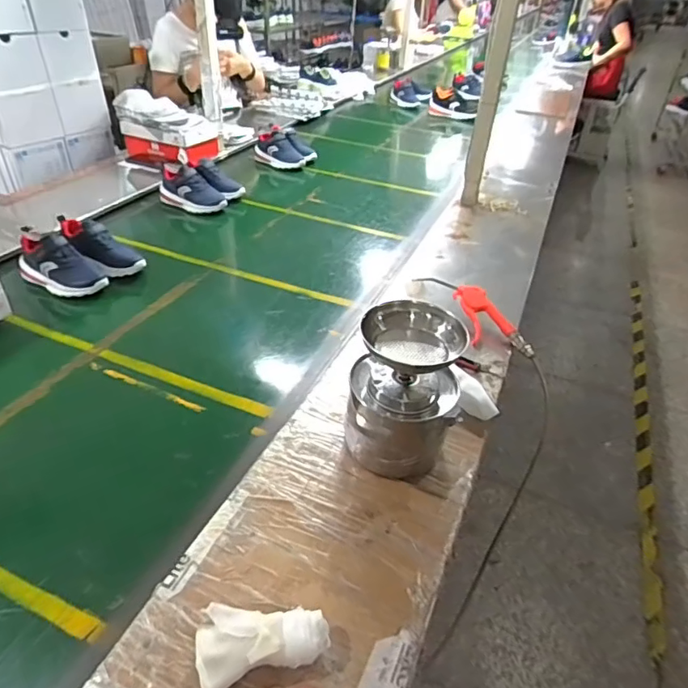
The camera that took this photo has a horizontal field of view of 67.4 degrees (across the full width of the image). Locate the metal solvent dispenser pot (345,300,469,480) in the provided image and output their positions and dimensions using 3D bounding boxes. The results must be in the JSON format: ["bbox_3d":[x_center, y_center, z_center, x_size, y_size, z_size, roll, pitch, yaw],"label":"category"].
[{"bbox_3d":[0.076,0.061,0.657,0.134,0.214,0.115,9,37,7],"label":"metal solvent dispenser pot"}]

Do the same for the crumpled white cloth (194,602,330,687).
[{"bbox_3d":[-0.080,0.276,0.494,0.120,0.042,0.073,-7,38,-15],"label":"crumpled white cloth"}]

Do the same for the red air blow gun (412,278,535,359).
[{"bbox_3d":[0.254,-0.066,0.987,0.095,0.057,0.248,-12,39,-20],"label":"red air blow gun"}]

